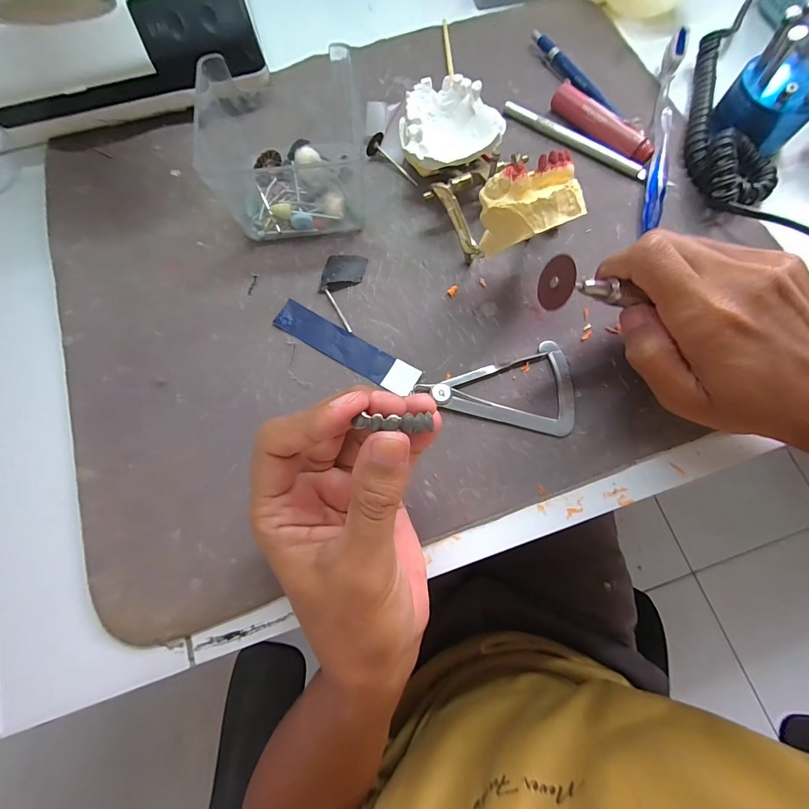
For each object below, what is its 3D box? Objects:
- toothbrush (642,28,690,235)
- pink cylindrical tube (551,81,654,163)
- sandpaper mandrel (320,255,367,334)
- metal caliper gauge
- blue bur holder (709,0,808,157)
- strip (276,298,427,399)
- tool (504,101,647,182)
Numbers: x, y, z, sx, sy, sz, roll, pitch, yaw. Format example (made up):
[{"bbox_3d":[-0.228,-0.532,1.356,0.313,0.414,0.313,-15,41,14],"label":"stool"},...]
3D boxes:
[{"bbox_3d":[0.193,-0.205,0.278,0.013,0.022,0.176,13,75,3],"label":"toothbrush"},{"bbox_3d":[0.148,-0.211,0.281,0.014,0.019,0.088,-38,78,-9],"label":"pink cylindrical tube"},{"bbox_3d":[-0.043,-0.078,0.252,0.027,0.007,0.055,7,75,2],"label":"sandpaper mandrel"},{"bbox_3d":[0.063,0.000,0.230,0.094,0.006,0.057,-19,76,-5],"label":"metal caliper gauge"},{"bbox_3d":[0.269,-0.226,0.260,0.052,0.067,0.057,-41,79,-10],"label":"blue bur holder"},{"bbox_3d":[-0.038,-0.037,0.242,0.101,0.004,0.021,30,77,8],"label":"strip"},{"bbox_3d":[0.129,-0.201,0.284,0.118,0.010,0.008,33,78,8],"label":"tool"}]

